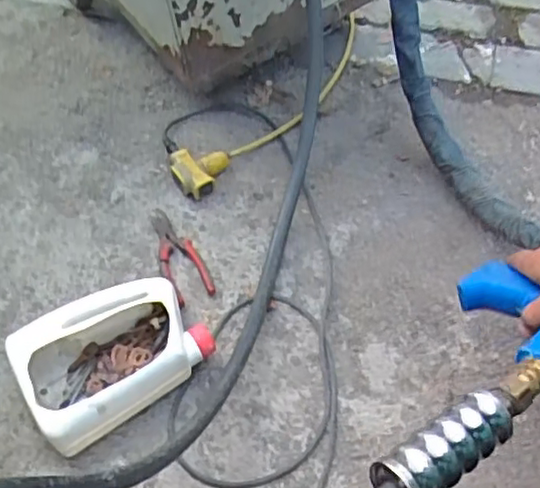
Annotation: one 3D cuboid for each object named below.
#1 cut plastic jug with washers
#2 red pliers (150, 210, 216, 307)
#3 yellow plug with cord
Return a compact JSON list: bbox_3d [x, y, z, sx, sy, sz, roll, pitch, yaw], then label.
[{"bbox_3d":[-0.208,0.139,0.855,0.224,0.090,0.172,-34,61,-17],"label":"cut plastic jug with washers"},{"bbox_3d":[-0.139,0.012,0.972,0.058,0.019,0.176,-25,58,-12],"label":"red pliers"},{"bbox_3d":[0.019,-0.241,1.107,0.081,0.046,0.462,37,67,25],"label":"yellow plug with cord"}]

